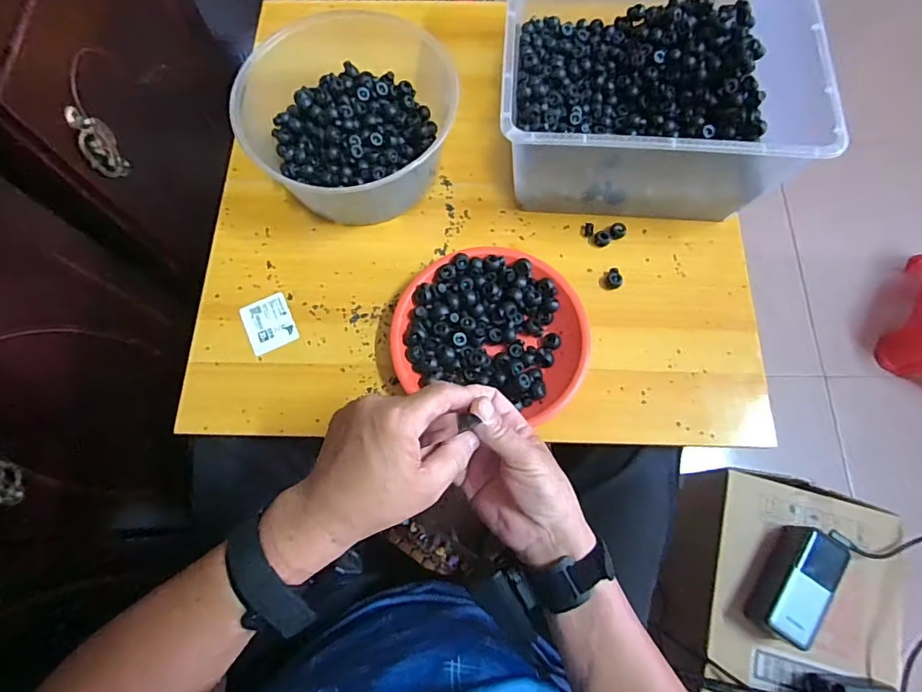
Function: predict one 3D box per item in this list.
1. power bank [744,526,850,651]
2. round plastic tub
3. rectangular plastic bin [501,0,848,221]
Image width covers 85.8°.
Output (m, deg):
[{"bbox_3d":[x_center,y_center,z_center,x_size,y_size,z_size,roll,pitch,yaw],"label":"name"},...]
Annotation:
[{"bbox_3d":[0.407,0.288,0.602,0.054,0.057,0.133,33,75,10],"label":"power bank"},{"bbox_3d":[-0.121,-0.249,0.549,0.226,0.098,0.228,0,72,0],"label":"round plastic tub"},{"bbox_3d":[0.197,-0.290,0.553,0.301,0.150,0.289,4,72,1],"label":"rectangular plastic bin"}]

